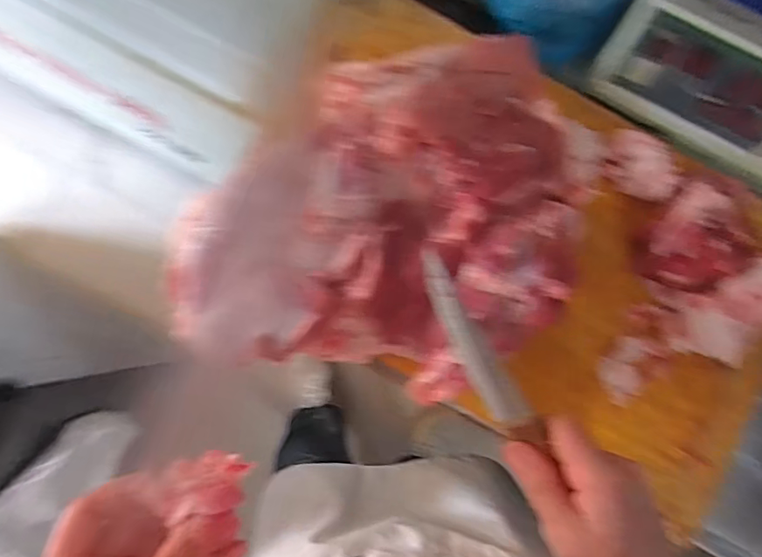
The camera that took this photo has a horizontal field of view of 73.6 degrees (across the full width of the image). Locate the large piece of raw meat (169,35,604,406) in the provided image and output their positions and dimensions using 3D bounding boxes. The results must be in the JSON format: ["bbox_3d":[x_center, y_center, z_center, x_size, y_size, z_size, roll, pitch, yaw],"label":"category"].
[{"bbox_3d":[0.022,-0.055,0.479,0.301,0.087,0.417,41,86,3],"label":"large piece of raw meat"}]

